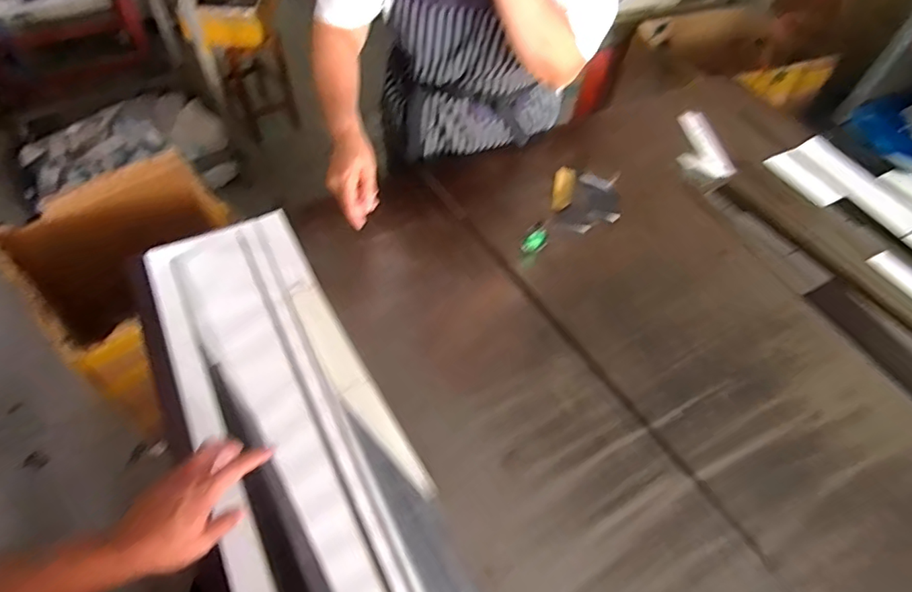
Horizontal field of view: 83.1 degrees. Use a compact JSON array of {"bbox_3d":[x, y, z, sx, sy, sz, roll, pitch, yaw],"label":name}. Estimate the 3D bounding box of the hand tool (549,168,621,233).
[{"bbox_3d":[0.260,-0.198,1.034,0.129,0.033,0.163,11,55,3],"label":"hand tool"}]

